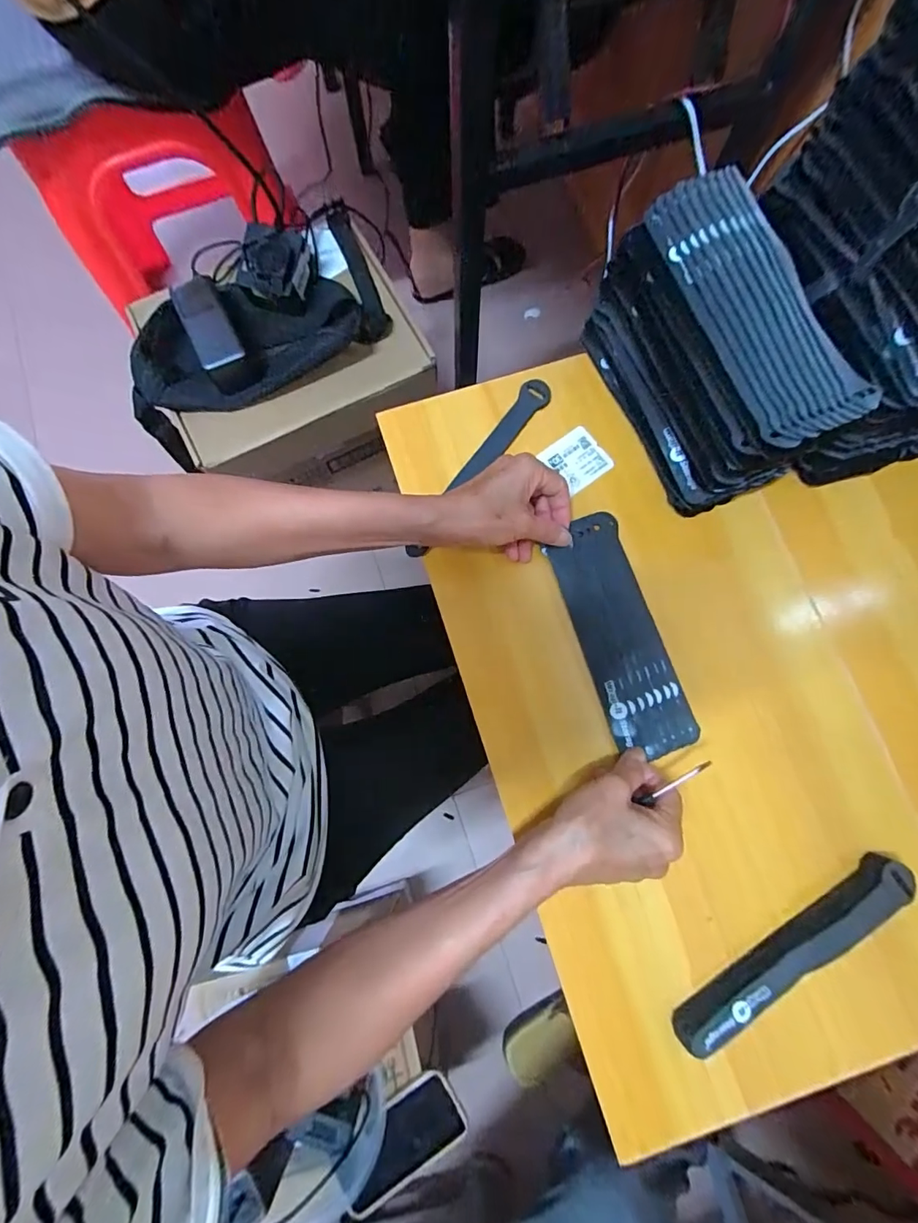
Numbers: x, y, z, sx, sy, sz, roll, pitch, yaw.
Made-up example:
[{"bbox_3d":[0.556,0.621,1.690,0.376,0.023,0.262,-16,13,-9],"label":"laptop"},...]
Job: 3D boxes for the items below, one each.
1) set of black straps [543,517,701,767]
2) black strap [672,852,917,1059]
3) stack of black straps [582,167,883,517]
[{"bbox_3d":[0.132,0.018,0.389,0.067,0.015,0.196,-18,76,-7],"label":"set of black straps"},{"bbox_3d":[0.238,0.243,0.335,0.197,0.018,0.029,-34,81,-5],"label":"black strap"},{"bbox_3d":[0.193,-0.197,0.373,0.098,0.114,0.203,-23,80,-3],"label":"stack of black straps"}]

